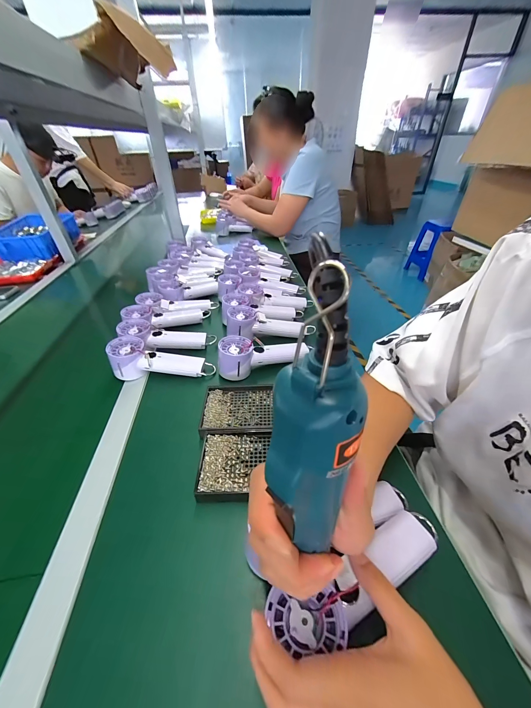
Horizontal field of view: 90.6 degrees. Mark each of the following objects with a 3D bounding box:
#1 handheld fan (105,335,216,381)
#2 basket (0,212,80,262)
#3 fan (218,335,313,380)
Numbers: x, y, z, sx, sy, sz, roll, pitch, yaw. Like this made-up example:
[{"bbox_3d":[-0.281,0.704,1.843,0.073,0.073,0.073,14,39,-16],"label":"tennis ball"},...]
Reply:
[{"bbox_3d":[-0.200,0.019,0.512,0.199,0.058,0.065,10,39,-6],"label":"handheld fan"},{"bbox_3d":[-0.899,-0.462,1.044,0.212,0.119,0.272,-2,39,0],"label":"basket"},{"bbox_3d":[-0.014,0.002,0.501,0.148,0.053,0.065,-5,39,-4],"label":"fan"}]

